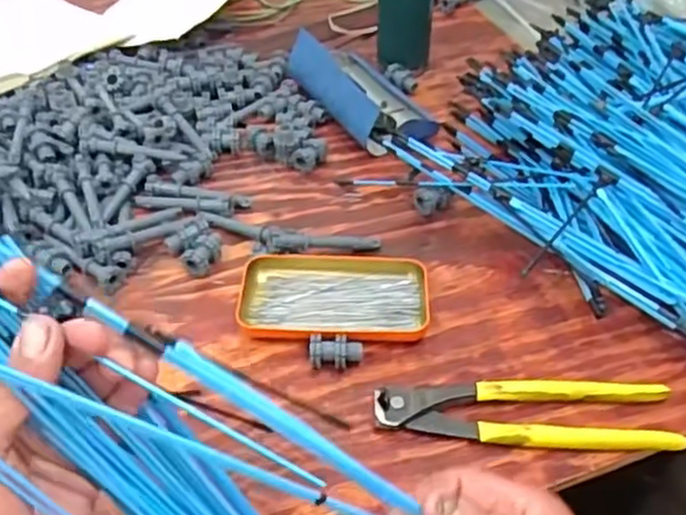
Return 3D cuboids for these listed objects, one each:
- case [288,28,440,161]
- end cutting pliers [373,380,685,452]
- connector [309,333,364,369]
[{"bbox_3d":[0.025,-0.178,0.729,0.094,0.044,0.168,-23,50,-20],"label":"case"},{"bbox_3d":[0.123,0.107,0.482,0.200,0.018,0.045,0,46,1],"label":"end cutting pliers"},{"bbox_3d":[-0.005,0.069,0.515,0.038,0.024,0.020,-2,46,-1],"label":"connector"}]

